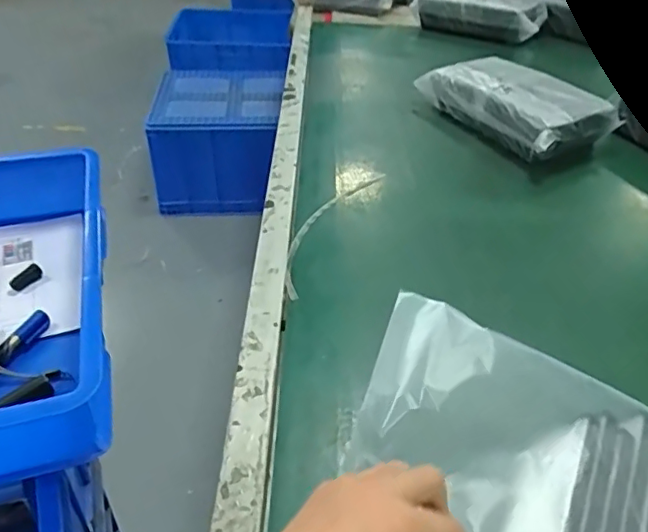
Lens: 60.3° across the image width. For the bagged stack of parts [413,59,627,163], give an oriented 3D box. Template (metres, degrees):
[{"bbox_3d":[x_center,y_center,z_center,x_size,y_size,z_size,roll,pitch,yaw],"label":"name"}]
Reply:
[{"bbox_3d":[0.354,-0.299,1.032,0.208,0.090,0.314,-18,44,-23],"label":"bagged stack of parts"}]

